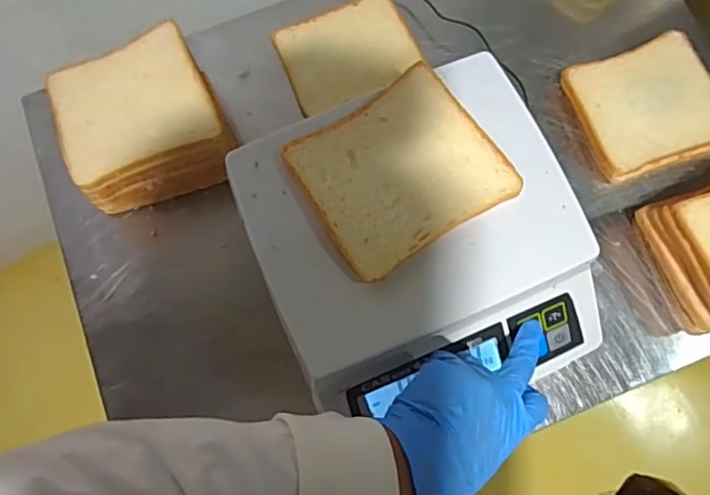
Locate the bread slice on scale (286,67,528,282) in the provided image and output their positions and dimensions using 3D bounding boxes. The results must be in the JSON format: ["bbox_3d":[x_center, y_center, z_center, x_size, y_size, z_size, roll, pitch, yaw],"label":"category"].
[{"bbox_3d":[0.033,-0.058,0.422,0.135,0.010,0.117,-33,77,-6],"label":"bread slice on scale"}]

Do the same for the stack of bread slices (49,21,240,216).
[{"bbox_3d":[-0.195,-0.112,0.544,0.144,0.071,0.146,-23,76,-4],"label":"stack of bread slices"}]

